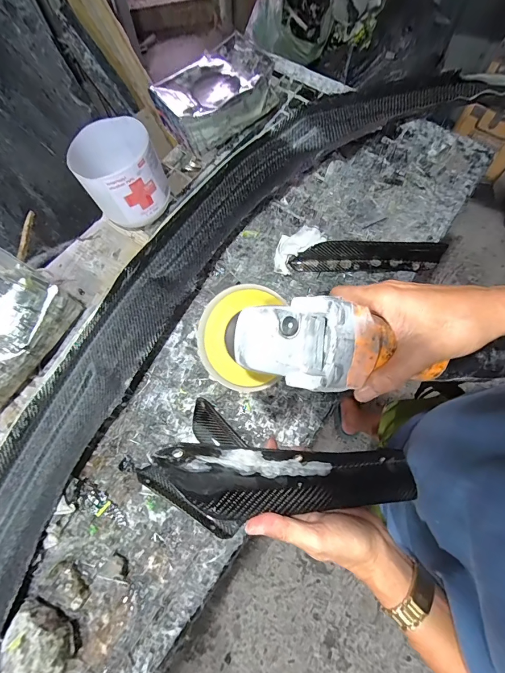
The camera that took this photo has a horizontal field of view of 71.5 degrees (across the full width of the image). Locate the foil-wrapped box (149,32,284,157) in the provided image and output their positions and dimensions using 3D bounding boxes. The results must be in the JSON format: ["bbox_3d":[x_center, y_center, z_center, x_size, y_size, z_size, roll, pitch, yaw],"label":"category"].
[{"bbox_3d":[-0.084,-0.527,0.759,0.228,0.096,0.177,-33,72,-12],"label":"foil-wrapped box"}]

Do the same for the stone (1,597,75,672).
[{"bbox_3d":[-0.297,0.421,0.475,0.102,0.053,0.076,33,73,13],"label":"stone"}]

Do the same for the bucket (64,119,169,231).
[{"bbox_3d":[-0.250,-0.310,0.681,0.146,0.123,0.143,0,69,1],"label":"bucket"}]

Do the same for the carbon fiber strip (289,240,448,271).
[{"bbox_3d":[0.218,-0.156,0.670,0.280,0.058,0.019,1,36,4],"label":"carbon fiber strip"}]

